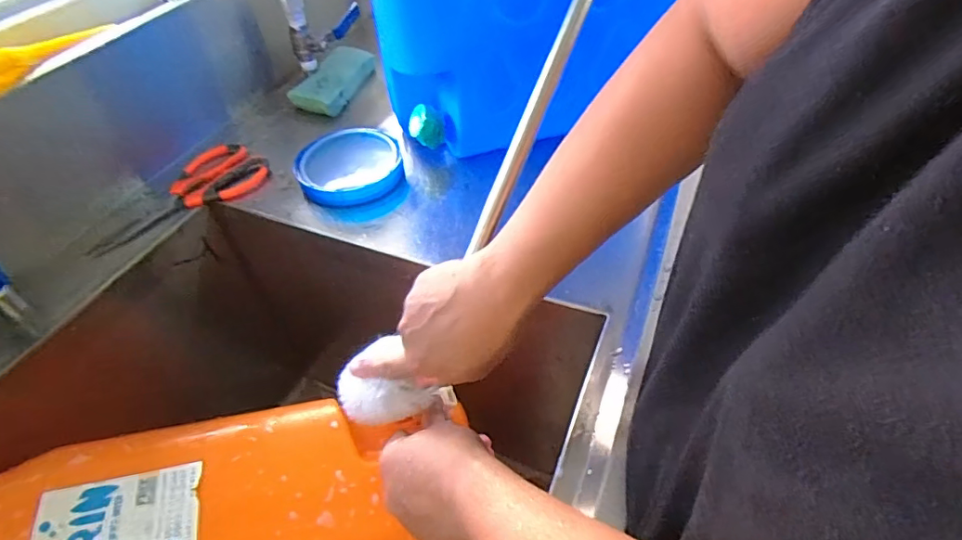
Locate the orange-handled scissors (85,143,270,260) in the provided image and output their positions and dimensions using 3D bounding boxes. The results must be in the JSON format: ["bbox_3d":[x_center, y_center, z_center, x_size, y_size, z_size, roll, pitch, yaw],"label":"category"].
[{"bbox_3d":[-0.334,-0.080,0.583,0.093,0.009,0.202,24,52,22],"label":"orange-handled scissors"}]

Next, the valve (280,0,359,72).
[{"bbox_3d":[-0.210,-0.329,0.710,0.100,0.109,0.030,-21,50,-17],"label":"valve"}]

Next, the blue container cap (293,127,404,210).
[{"bbox_3d":[-0.151,-0.120,0.603,0.113,0.028,0.114,-1,47,1],"label":"blue container cap"}]

